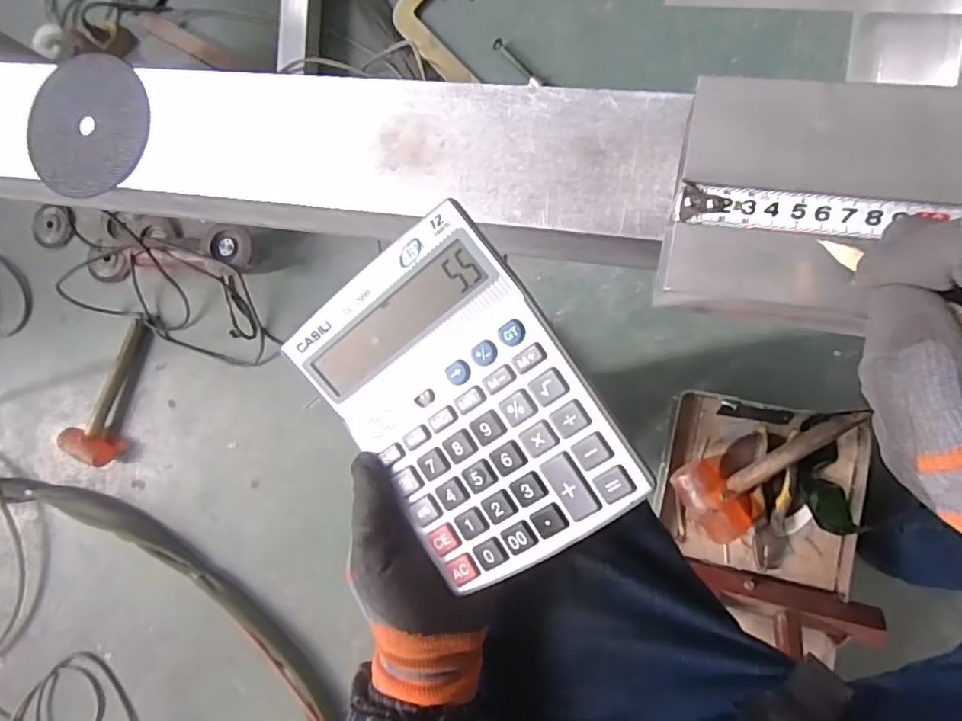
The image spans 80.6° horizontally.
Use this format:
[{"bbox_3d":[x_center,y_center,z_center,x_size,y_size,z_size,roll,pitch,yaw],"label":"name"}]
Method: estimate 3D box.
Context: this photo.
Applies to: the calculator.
[{"bbox_3d":[-0.013,0.029,0.326,0.138,0.013,0.189,-36,86,20],"label":"calculator"}]

